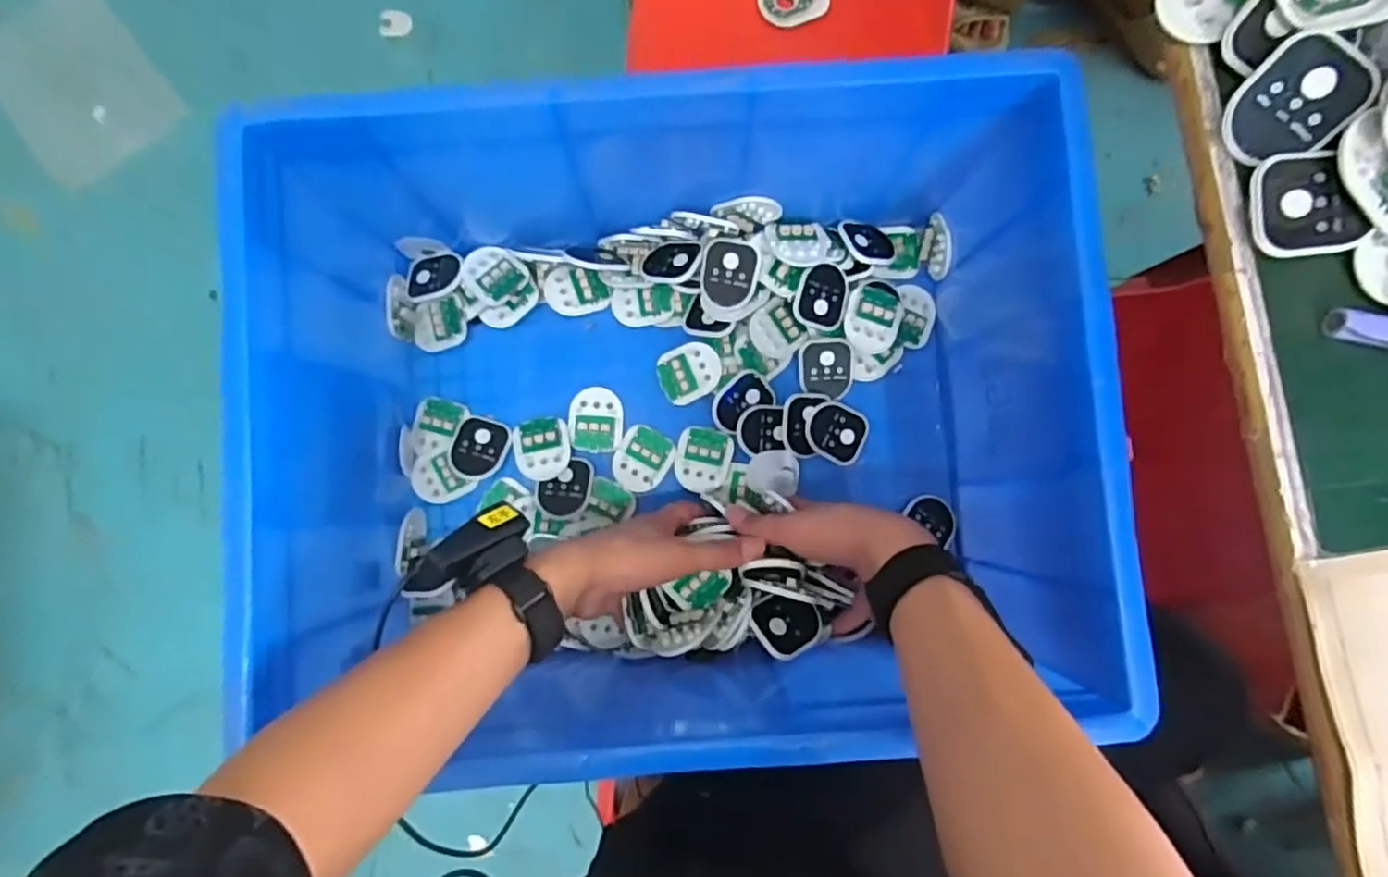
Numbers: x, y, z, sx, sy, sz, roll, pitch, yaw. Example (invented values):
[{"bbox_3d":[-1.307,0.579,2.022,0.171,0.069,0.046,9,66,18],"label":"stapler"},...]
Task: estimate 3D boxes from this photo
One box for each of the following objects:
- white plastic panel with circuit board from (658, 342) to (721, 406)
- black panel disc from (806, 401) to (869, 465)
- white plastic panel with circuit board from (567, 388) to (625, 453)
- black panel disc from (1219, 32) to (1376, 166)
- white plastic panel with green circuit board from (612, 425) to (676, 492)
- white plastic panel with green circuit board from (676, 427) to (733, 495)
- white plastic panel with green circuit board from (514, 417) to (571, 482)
[{"bbox_3d":[-0.004,-0.060,0.598,0.056,0.012,0.048,-28,87,-2],"label":"white plastic panel with circuit board"},{"bbox_3d":[0.127,-0.007,0.592,0.057,0.013,0.049,25,83,-19],"label":"black panel disc"},{"bbox_3d":[-0.088,-0.017,0.601,0.046,0.011,0.059,-1,86,0],"label":"white plastic panel with circuit board"},{"bbox_3d":[0.288,-0.162,0.321,0.047,0.007,0.056,47,116,11],"label":"black panel disc"},{"bbox_3d":[-0.046,0.019,0.596,0.047,0.009,0.057,27,87,1],"label":"white plastic panel with green circuit board"},{"bbox_3d":[0.008,0.019,0.595,0.048,0.012,0.058,13,86,1],"label":"white plastic panel with green circuit board"},{"bbox_3d":[-0.133,0.009,0.593,0.046,0.013,0.056,-10,87,-1],"label":"white plastic panel with green circuit board"}]

